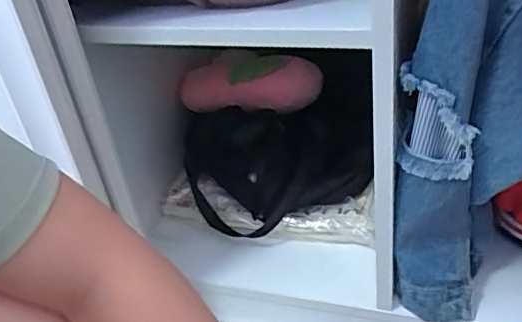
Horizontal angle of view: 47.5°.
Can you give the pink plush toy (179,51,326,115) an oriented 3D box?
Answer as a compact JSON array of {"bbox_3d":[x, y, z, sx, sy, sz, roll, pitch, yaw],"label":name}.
[{"bbox_3d":[-0.022,-0.112,0.857,0.209,0.072,0.051,5,39,19],"label":"pink plush toy"}]

